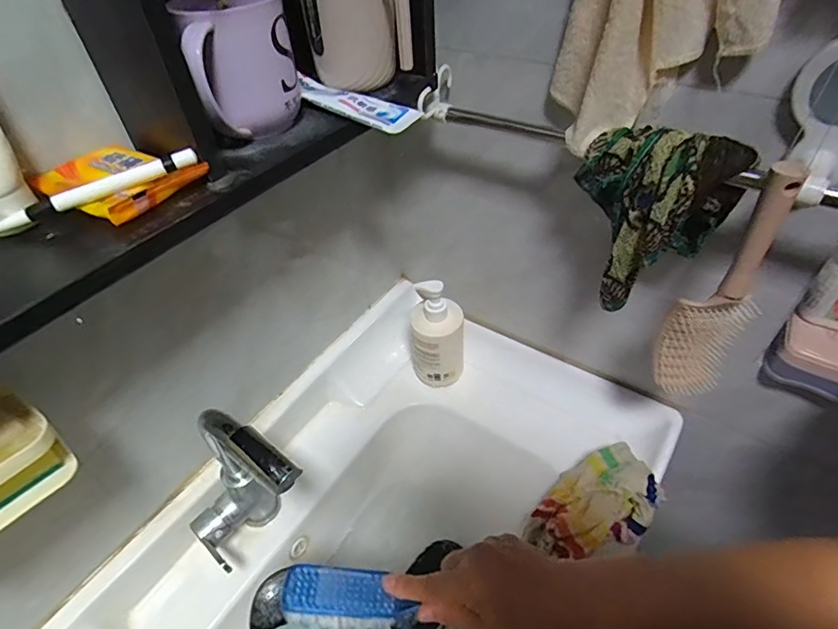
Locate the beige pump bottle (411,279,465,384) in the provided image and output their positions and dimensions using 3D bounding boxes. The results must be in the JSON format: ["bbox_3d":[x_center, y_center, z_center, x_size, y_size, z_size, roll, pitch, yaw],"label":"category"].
[{"bbox_3d":[0.028,0.024,0.703,0.076,0.185,0.077,0,45,4],"label":"beige pump bottle"}]

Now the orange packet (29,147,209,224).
[{"bbox_3d":[-0.215,-0.095,0.337,0.111,0.013,0.068,17,49,20],"label":"orange packet"}]

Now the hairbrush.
[{"bbox_3d":[0.279,-0.017,0.439,0.057,0.249,0.051,-18,47,-13],"label":"hairbrush"}]

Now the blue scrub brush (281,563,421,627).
[{"bbox_3d":[-0.059,0.235,0.398,0.106,0.025,0.043,9,46,0],"label":"blue scrub brush"}]

